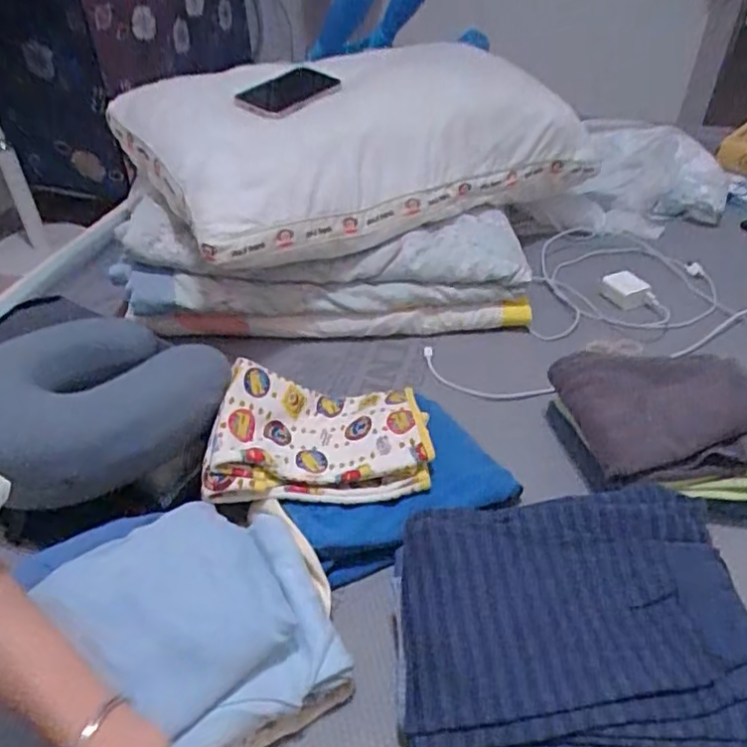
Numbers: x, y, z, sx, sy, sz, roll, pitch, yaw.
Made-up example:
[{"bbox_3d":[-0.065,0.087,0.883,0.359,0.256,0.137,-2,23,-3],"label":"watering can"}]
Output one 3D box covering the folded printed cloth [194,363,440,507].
[{"bbox_3d":[-0.055,0.059,0.667,0.222,0.060,0.164,-3,40,-3],"label":"folded printed cloth"}]

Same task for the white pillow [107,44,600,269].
[{"bbox_3d":[-0.016,-0.356,0.941,0.629,0.204,0.379,-23,45,-24],"label":"white pillow"}]

